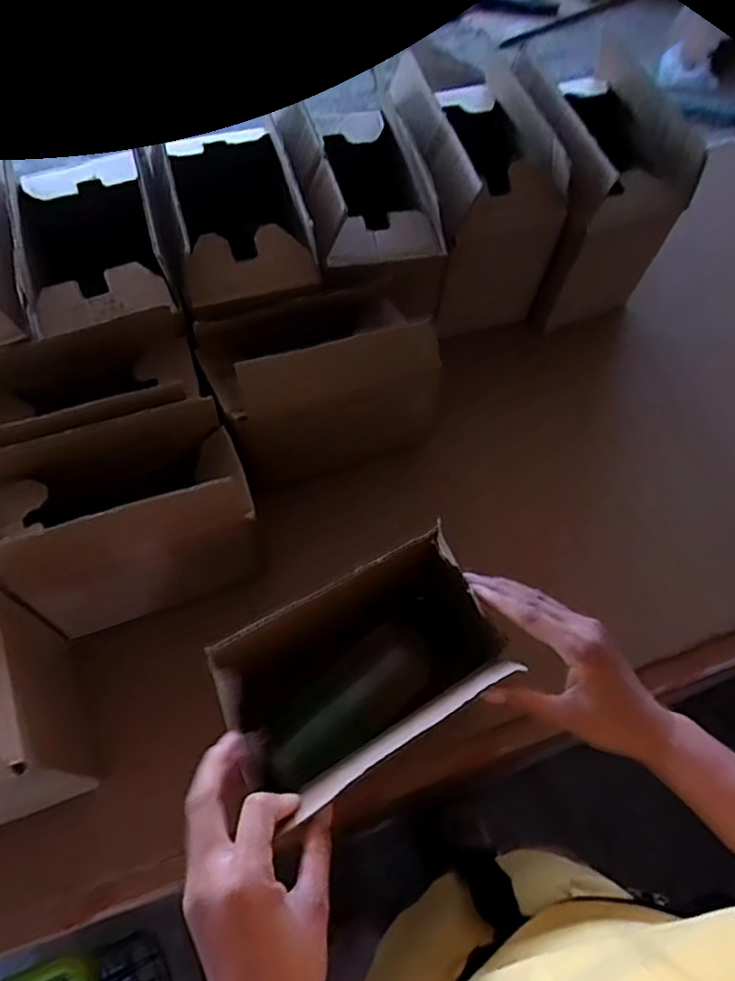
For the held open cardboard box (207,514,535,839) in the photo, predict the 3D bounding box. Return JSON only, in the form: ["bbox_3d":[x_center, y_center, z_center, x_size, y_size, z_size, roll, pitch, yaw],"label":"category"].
[{"bbox_3d":[0.002,0.136,0.478,0.193,0.169,0.130,-27,67,-17],"label":"held open cardboard box"}]

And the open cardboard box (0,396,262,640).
[{"bbox_3d":[-0.203,0.025,0.529,0.197,0.151,0.110,-19,65,-13],"label":"open cardboard box"}]

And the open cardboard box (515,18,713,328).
[{"bbox_3d":[0.254,-0.361,0.748,0.143,0.217,0.222,-15,64,-11],"label":"open cardboard box"}]

